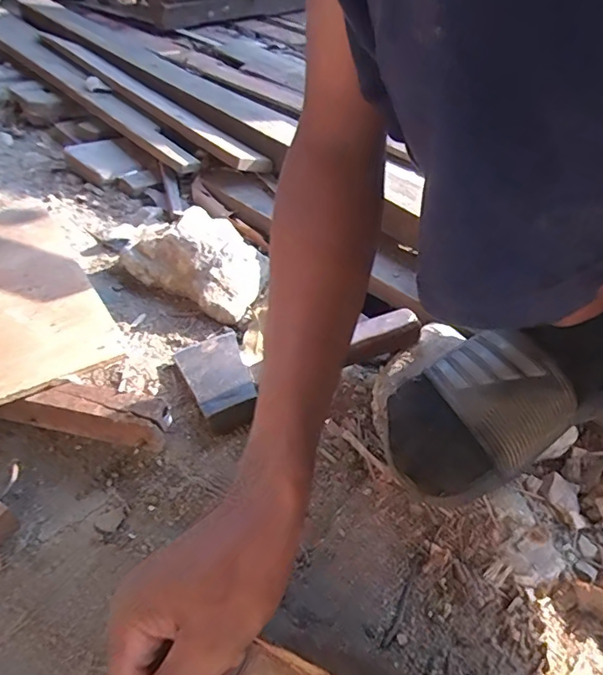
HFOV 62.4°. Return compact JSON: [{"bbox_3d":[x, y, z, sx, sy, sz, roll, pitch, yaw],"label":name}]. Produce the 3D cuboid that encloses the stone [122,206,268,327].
[{"bbox_3d":[-0.121,-0.098,0.607,0.168,0.057,0.122,22,49,18],"label":"stone"}]

